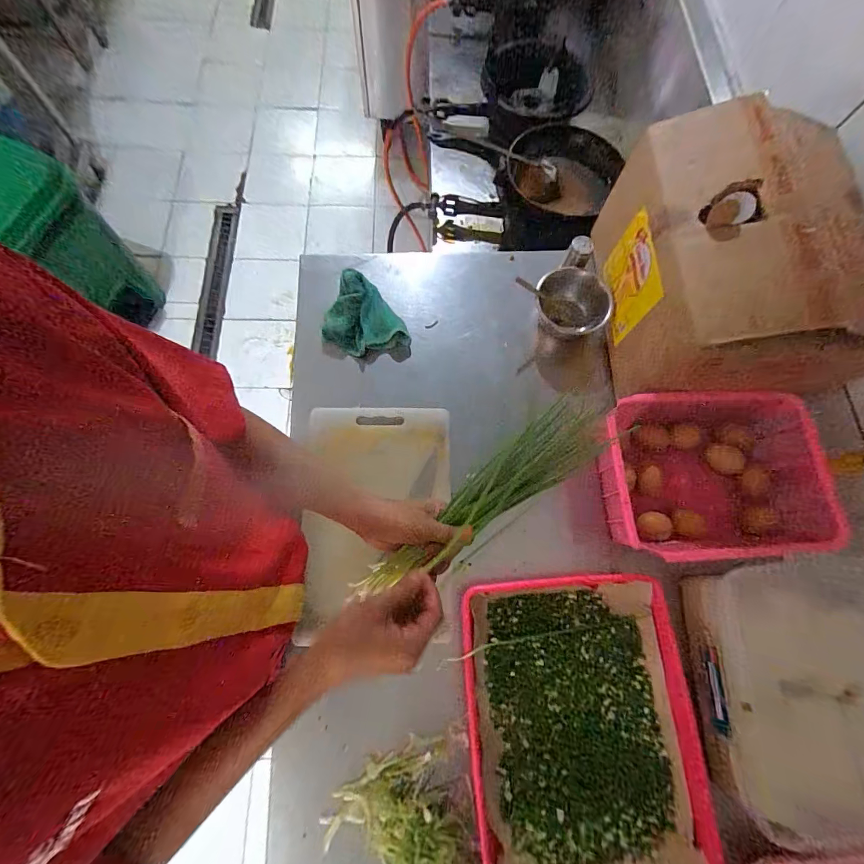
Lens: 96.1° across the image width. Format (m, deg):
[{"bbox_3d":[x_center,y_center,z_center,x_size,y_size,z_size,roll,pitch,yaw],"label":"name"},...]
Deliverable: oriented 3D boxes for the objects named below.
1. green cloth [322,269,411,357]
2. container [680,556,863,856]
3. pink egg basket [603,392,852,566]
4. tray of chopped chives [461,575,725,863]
[{"bbox_3d":[-0.112,-0.190,0.667,0.144,0.058,0.114,32,74,6],"label":"green cloth"},{"bbox_3d":[0.464,0.317,0.484,0.228,0.094,0.288,-2,73,-4],"label":"container"},{"bbox_3d":[0.401,0.061,0.565,0.284,0.088,0.221,-3,73,-4],"label":"pink egg basket"},{"bbox_3d":[0.195,0.379,0.496,0.288,0.047,0.351,-5,72,-1],"label":"tray of chopped chives"}]

